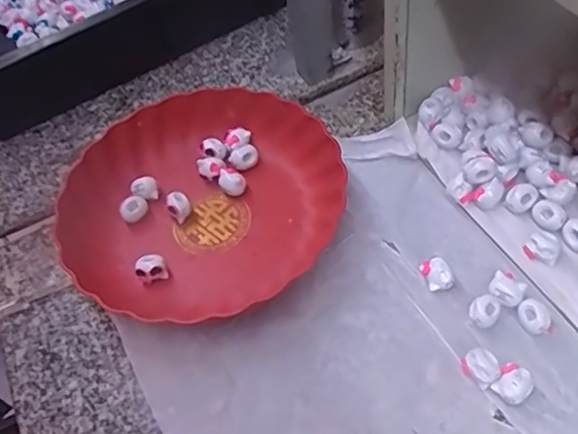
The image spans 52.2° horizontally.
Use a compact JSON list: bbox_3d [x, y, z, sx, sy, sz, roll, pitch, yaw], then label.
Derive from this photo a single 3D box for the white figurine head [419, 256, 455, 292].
[{"bbox_3d":[0.116,0.048,0.468,0.020,0.021,0.025,-17,53,-3],"label":"white figurine head"}]

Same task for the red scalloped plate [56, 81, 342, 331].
[{"bbox_3d":[-0.079,-0.015,0.525,0.232,0.058,0.223,-4,54,6],"label":"red scalloped plate"}]

